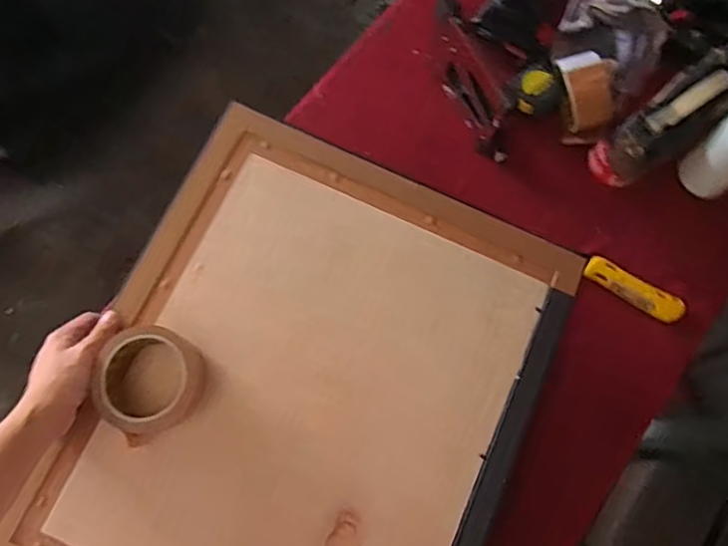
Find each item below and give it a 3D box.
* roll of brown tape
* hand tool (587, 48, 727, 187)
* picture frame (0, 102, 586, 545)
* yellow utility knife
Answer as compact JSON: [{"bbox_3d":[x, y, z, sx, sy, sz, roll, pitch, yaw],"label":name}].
[{"bbox_3d":[-0.211,0.105,0.581,0.100,0.054,0.098,0,75,-2],"label":"roll of brown tape"},{"bbox_3d":[0.398,-0.199,0.745,0.218,0.125,0.084,-34,78,-10],"label":"hand tool"},{"bbox_3d":[-0.058,0.133,0.614,0.443,0.035,0.535,24,75,5],"label":"picture frame"},{"bbox_3d":[0.340,0.020,0.728,0.125,0.013,0.037,33,76,7],"label":"yellow utility knife"}]

